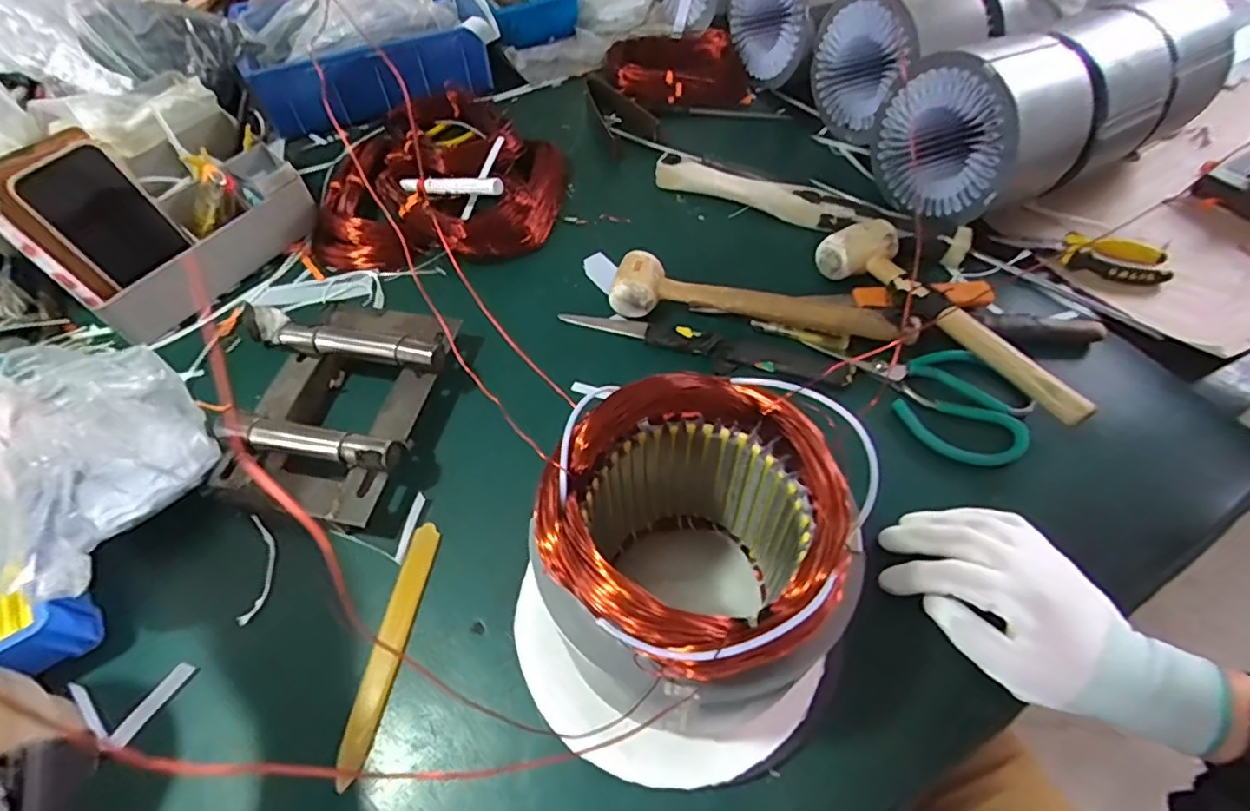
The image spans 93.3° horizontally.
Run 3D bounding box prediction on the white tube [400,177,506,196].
[{"bbox_3d":[-0.181,-0.222,0.600,0.139,0.016,0.018,14,56,31],"label":"white tube"}]

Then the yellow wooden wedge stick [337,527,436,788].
[{"bbox_3d":[-0.158,0.158,0.395,0.019,0.007,0.161,7,57,6],"label":"yellow wooden wedge stick"}]

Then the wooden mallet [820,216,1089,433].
[{"bbox_3d":[0.279,-0.074,0.508,0.069,0.046,0.247,-30,60,-17],"label":"wooden mallet"}]

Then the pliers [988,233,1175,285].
[{"bbox_3d":[0.450,-0.153,0.582,0.151,0.016,0.059,18,58,13],"label":"pliers"}]

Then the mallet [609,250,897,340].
[{"bbox_3d":[0.110,-0.082,0.523,0.246,0.043,0.053,15,58,11],"label":"mallet"}]

